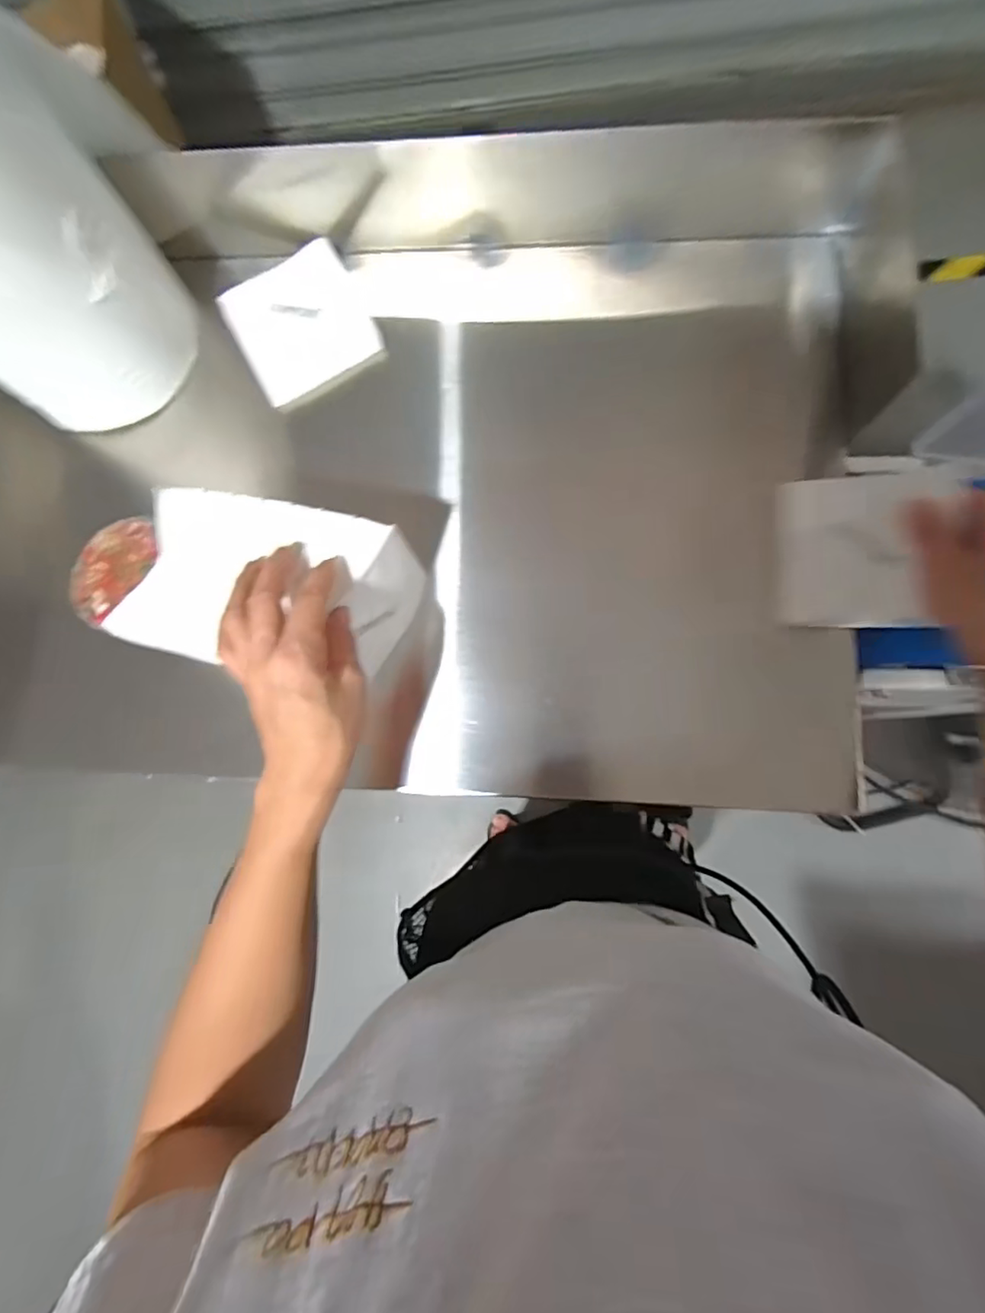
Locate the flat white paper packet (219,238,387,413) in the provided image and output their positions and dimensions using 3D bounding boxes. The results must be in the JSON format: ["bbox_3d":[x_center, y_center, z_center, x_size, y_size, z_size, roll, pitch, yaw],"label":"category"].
[{"bbox_3d":[-0.179,-0.312,0.553,0.120,0.027,0.121,-29,81,1],"label":"flat white paper packet"}]

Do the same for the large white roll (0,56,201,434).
[{"bbox_3d":[-0.374,-0.316,0.454,0.177,0.234,0.152,-37,81,0],"label":"large white roll"}]

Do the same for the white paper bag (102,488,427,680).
[{"bbox_3d":[-0.160,-0.044,0.441,0.178,0.101,0.115,11,84,7],"label":"white paper bag"}]

